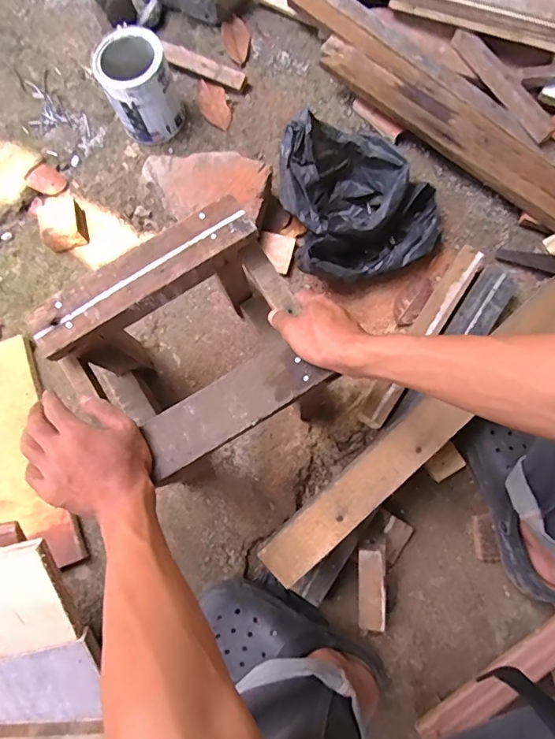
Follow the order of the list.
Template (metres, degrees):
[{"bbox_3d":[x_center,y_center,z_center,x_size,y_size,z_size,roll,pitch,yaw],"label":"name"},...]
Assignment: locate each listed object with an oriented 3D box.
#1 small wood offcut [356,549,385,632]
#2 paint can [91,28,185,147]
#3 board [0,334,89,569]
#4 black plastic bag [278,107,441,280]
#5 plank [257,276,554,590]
[{"bbox_3d":[0.128,0.305,0.649,0.035,0.021,0.116,-2,98,1],"label":"small wood offcut"},{"bbox_3d":[-0.223,-0.466,0.772,0.107,0.132,0.130,-10,79,0],"label":"paint can"},{"bbox_3d":[-0.388,0.126,0.707,0.116,0.026,0.346,-21,79,-3],"label":"board"},{"bbox_3d":[0.127,-0.262,0.724,0.229,0.126,0.227,-14,79,-1],"label":"black plastic bag"},{"bbox_3d":[0.194,0.067,0.593,0.532,0.031,0.059,-41,81,-6],"label":"plank"}]

